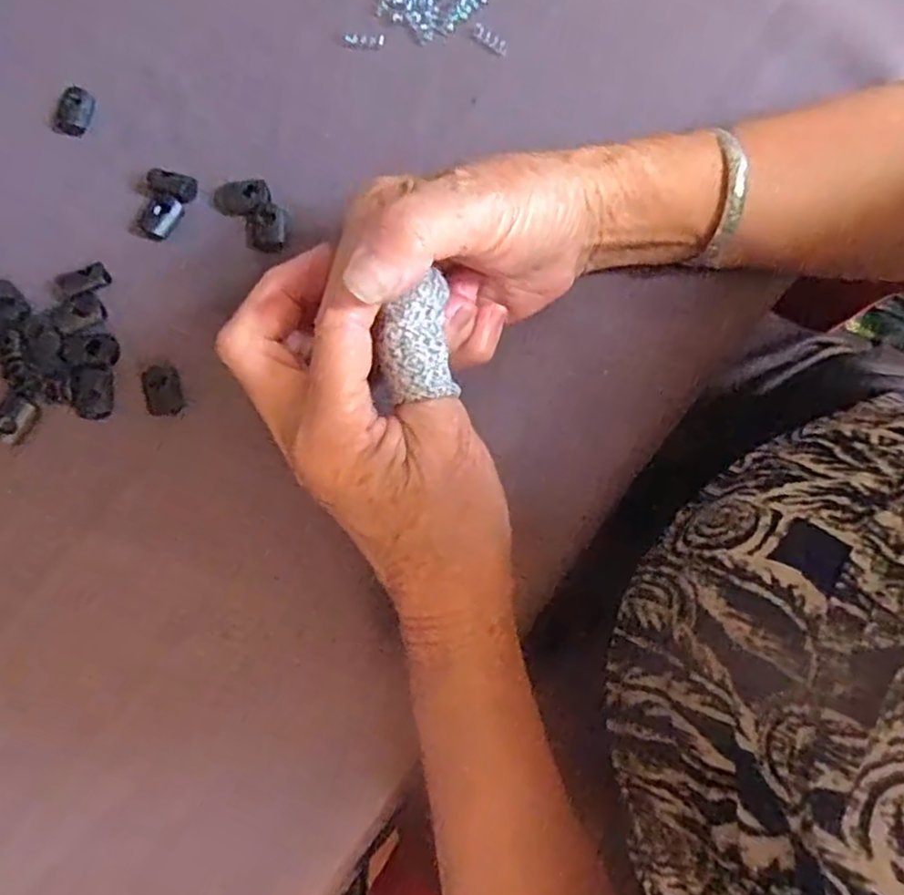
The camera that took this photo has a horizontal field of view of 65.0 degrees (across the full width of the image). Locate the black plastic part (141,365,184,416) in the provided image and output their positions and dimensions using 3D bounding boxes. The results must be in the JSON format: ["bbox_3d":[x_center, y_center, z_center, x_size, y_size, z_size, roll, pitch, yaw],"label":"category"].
[{"bbox_3d":[-0.125,-0.025,0.304,0.015,0.004,0.023,-15,78,-5],"label":"black plastic part"}]

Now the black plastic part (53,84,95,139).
[{"bbox_3d":[-0.179,-0.160,0.336,0.017,0.004,0.024,14,77,2],"label":"black plastic part"}]

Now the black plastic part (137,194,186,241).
[{"bbox_3d":[-0.134,-0.105,0.325,0.016,0.006,0.020,28,78,5],"label":"black plastic part"}]

